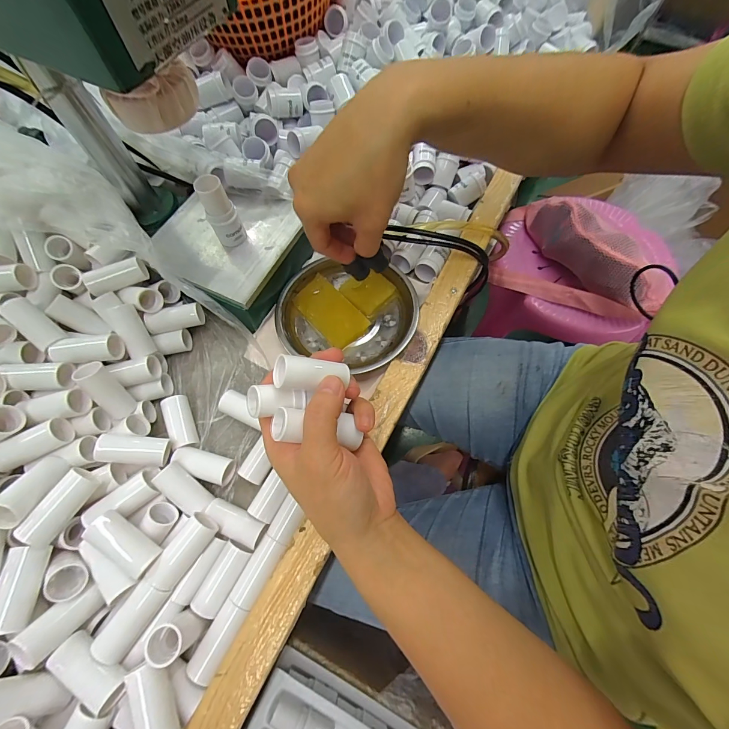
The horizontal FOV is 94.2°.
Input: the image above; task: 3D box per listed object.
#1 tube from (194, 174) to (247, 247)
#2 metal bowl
[{"bbox_3d":[-0.122,-0.129,0.291,0.024,0.057,0.021,-22,68,-9],"label":"tube"},{"bbox_3d":[-0.017,-0.051,0.328,0.127,0.026,0.108,24,69,11],"label":"metal bowl"}]

